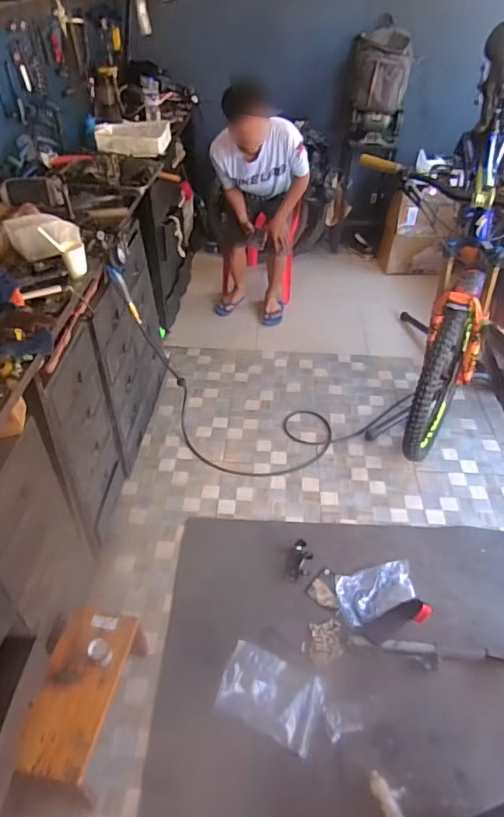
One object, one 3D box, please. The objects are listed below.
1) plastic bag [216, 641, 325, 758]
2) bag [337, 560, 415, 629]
[{"bbox_3d":[0.053,0.834,1.477,0.292,0.059,0.217,22,34,13],"label":"plastic bag"},{"bbox_3d":[0.434,0.617,1.724,0.299,0.055,0.184,-11,43,-13],"label":"bag"}]

